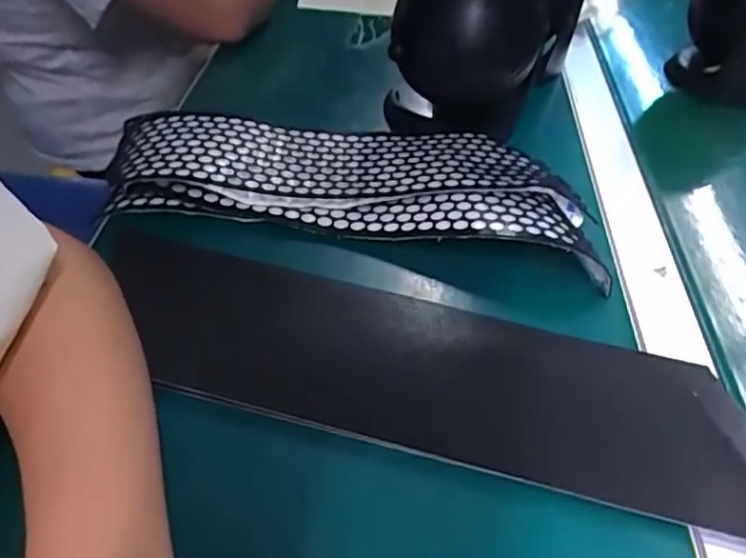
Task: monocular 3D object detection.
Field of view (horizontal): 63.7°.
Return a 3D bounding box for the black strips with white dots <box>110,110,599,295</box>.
[{"bbox_3d":[-0.014,-0.071,0.441,0.338,0.034,0.119,7,44,2],"label":"black strips with white dots"}]

